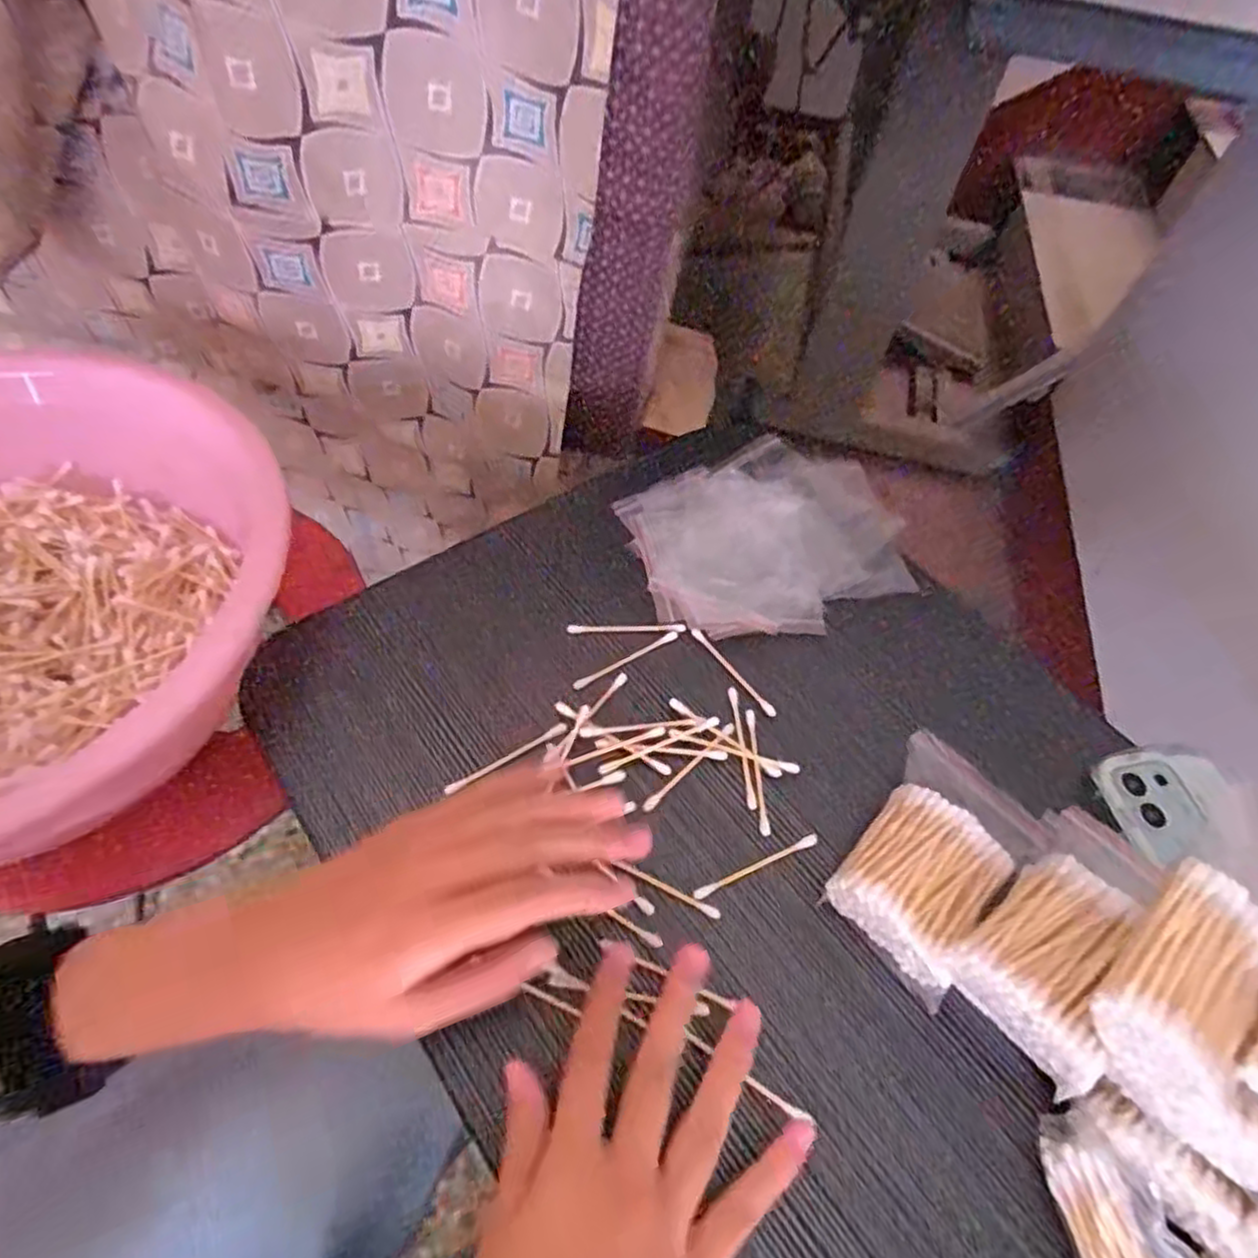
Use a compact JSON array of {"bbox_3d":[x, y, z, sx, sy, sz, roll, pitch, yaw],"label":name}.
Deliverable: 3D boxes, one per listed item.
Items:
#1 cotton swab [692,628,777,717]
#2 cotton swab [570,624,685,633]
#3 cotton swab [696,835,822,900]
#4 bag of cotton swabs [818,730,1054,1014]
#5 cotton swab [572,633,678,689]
[{"bbox_3d":[0.061,0.024,0.417,0.007,0.007,0.068,-33,65,-24],"label":"cotton swab"},{"bbox_3d":[-0.002,-0.001,0.426,0.069,0.004,0.005,1,56,-5],"label":"cotton swab"},{"bbox_3d":[0.063,0.117,0.354,0.069,0.005,0.005,-19,60,-17],"label":"cotton swab"},{"bbox_3d":[0.146,0.111,0.349,0.075,0.036,0.110,40,62,20],"label":"bag of cotton swabs"},{"bbox_3d":[-0.002,0.018,0.416,0.070,0.004,0.006,-26,62,-21],"label":"cotton swab"}]

